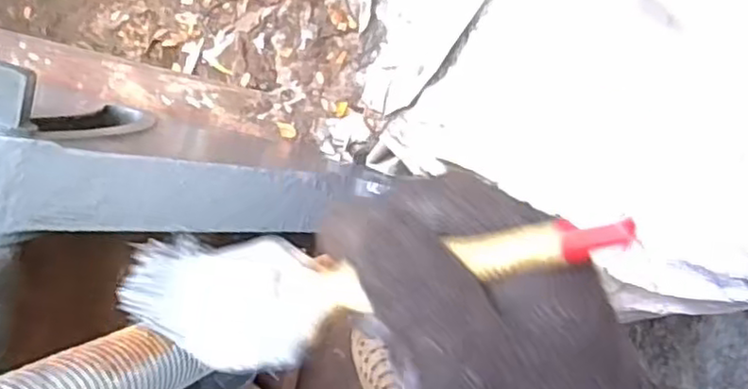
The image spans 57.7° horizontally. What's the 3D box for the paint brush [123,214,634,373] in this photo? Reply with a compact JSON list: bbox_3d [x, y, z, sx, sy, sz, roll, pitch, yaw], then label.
[{"bbox_3d":[-0.012,0.033,0.239,0.192,0.019,0.048,-10,99,27],"label":"paint brush"}]

